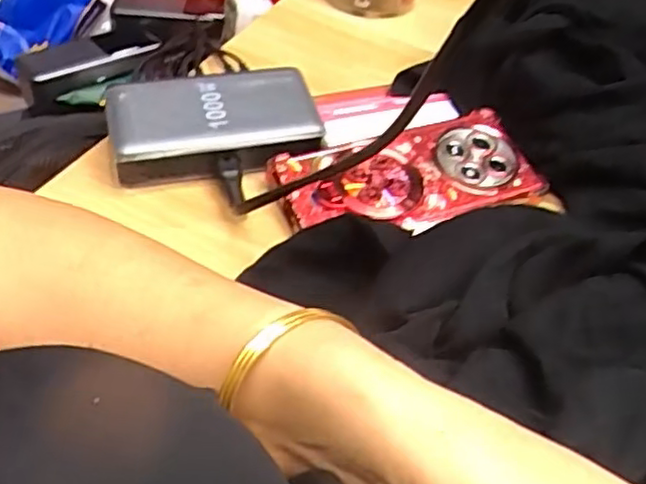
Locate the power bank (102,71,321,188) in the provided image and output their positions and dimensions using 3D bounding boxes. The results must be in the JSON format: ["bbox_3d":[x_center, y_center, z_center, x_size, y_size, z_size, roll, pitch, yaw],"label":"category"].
[{"bbox_3d":[-0.068,-0.071,0.432,0.127,0.030,0.075,-10,50,-16],"label":"power bank"}]

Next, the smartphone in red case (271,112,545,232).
[{"bbox_3d":[0.054,-0.043,0.420,0.161,0.017,0.070,-15,52,-19],"label":"smartphone in red case"}]

